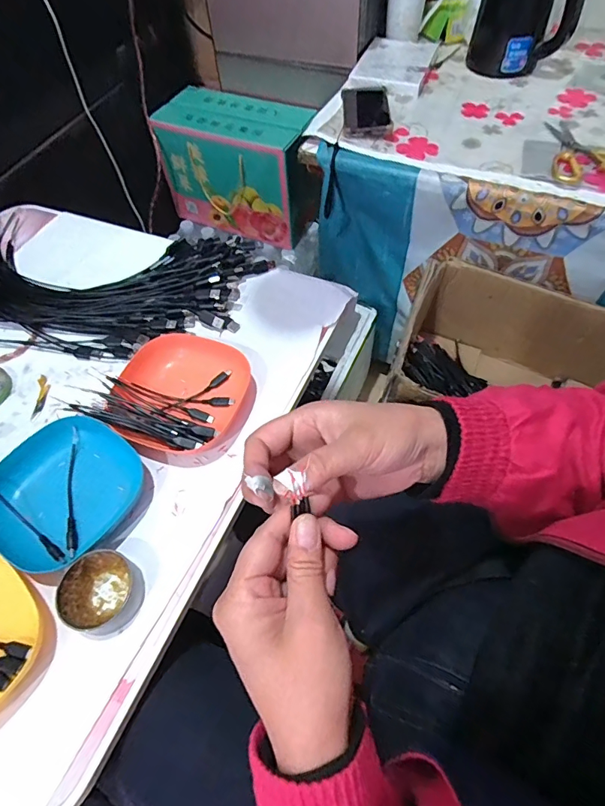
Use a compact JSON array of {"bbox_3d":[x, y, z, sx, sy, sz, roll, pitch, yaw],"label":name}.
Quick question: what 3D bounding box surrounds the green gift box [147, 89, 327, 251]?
[{"bbox_3d":[-0.133,-0.533,1.041,0.330,0.230,0.167,23,62,16],"label":"green gift box"}]

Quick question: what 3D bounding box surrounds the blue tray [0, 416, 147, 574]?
[{"bbox_3d":[-0.233,0.083,0.445,0.135,0.027,0.139,33,65,21],"label":"blue tray"}]

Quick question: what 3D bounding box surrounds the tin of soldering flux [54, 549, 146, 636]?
[{"bbox_3d":[-0.174,0.162,0.393,0.065,0.024,0.062,-1,58,2],"label":"tin of soldering flux"}]

